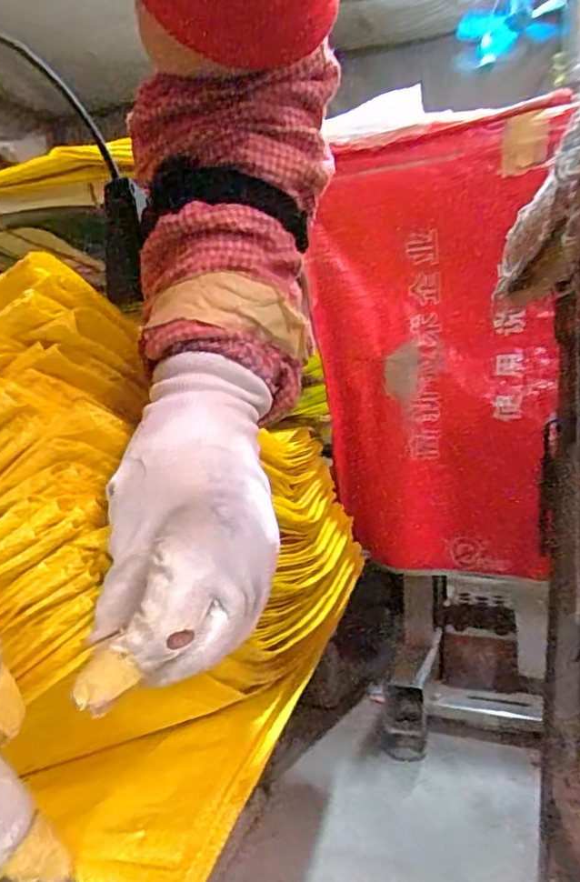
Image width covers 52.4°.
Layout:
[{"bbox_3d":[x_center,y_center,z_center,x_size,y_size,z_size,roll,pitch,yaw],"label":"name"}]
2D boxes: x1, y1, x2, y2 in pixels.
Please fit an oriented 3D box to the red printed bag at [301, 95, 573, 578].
[{"bbox_3d":[0.199,-0.093,0.745,0.281,0.503,0.163,1,1,29],"label":"red printed bag"}]

